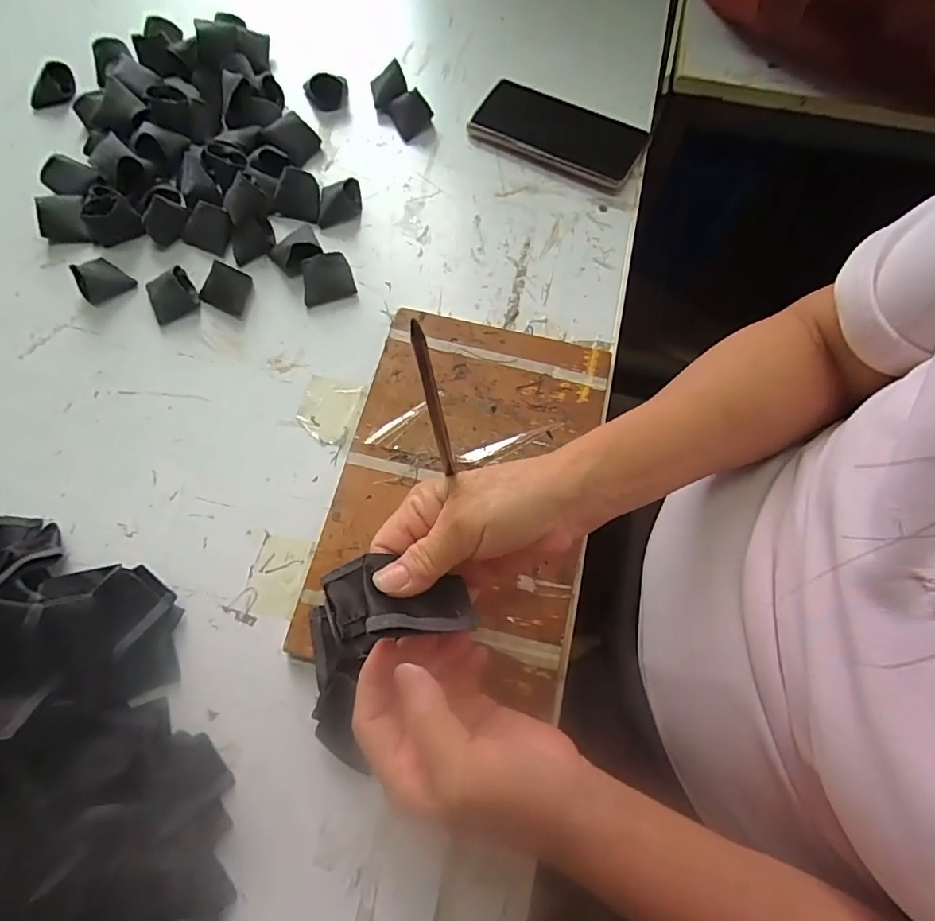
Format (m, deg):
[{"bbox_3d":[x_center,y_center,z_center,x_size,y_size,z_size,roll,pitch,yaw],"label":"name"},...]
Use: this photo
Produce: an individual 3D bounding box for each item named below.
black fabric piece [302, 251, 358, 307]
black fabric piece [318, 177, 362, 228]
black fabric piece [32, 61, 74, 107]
[{"bbox_3d":[-0.118,-0.152,0.439,0.043,0.022,0.037,-18,72,-6],"label":"black fabric piece"},{"bbox_3d":[-0.115,-0.232,0.467,0.039,0.020,0.041,-7,71,-2],"label":"black fabric piece"},{"bbox_3d":[-0.405,-0.363,0.507,0.048,0.023,0.022,-37,75,-12],"label":"black fabric piece"}]

